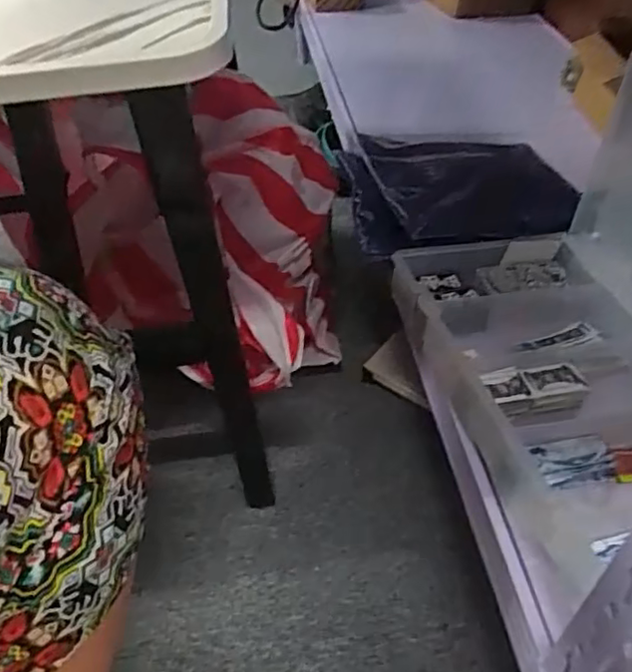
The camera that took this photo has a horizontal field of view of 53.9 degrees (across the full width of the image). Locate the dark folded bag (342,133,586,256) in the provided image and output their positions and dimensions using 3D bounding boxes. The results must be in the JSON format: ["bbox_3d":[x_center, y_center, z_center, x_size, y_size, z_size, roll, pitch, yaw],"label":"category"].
[{"bbox_3d":[0.173,-0.176,0.728,0.266,0.039,0.241,-7,46,-3],"label":"dark folded bag"}]

